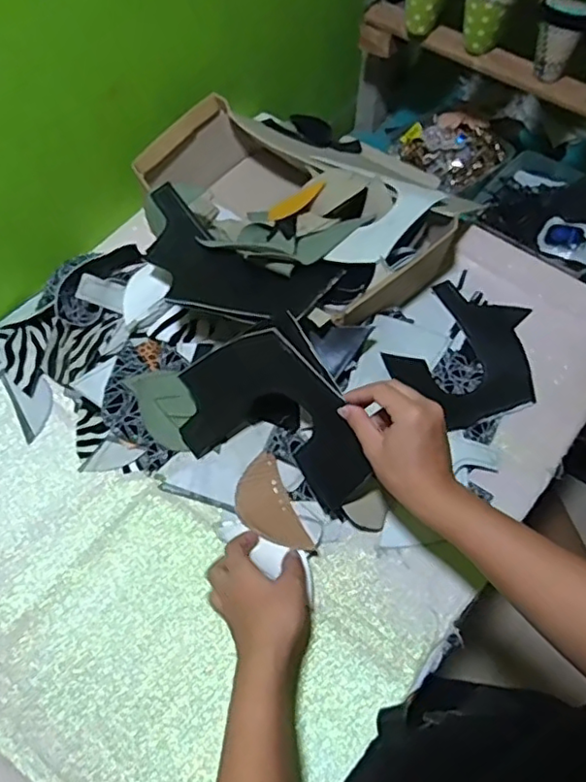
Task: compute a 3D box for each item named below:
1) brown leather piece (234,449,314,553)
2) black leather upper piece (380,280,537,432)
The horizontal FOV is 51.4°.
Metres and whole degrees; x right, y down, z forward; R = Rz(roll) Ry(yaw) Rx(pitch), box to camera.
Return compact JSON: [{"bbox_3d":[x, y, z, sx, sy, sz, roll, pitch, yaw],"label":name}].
[{"bbox_3d":[-0.025,0.114,0.597,0.055,0.007,0.102,-18,66,-27],"label":"brown leather piece"},{"bbox_3d":[0.198,-0.047,0.692,0.162,0.029,0.167,17,63,7],"label":"black leather upper piece"}]

